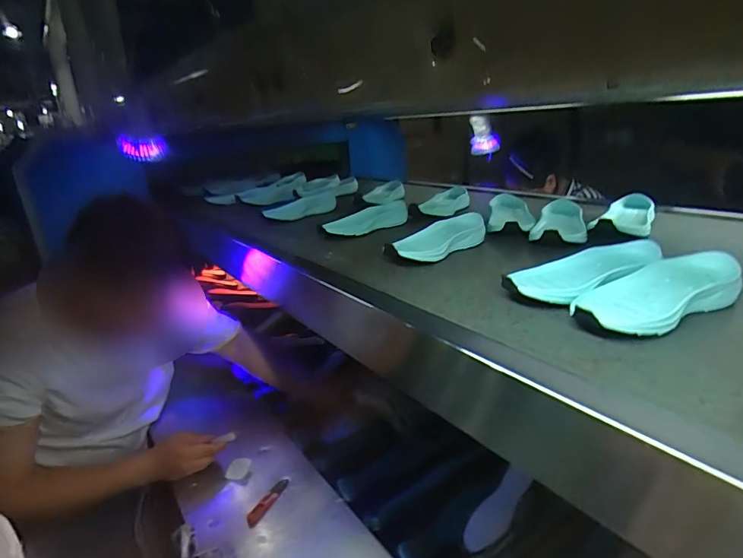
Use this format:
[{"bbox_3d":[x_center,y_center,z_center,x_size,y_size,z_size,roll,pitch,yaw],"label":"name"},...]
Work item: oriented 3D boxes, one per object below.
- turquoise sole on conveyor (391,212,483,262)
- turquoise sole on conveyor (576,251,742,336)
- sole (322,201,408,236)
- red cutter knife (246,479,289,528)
[{"bbox_3d":[0.112,-0.071,0.764,0.212,0.039,0.090,-20,26,-39],"label":"turquoise sole on conveyor"},{"bbox_3d":[0.314,0.015,0.493,0.216,0.045,0.084,-12,21,-23],"label":"turquoise sole on conveyor"},{"bbox_3d":[-0.015,-0.128,0.950,0.204,0.039,0.081,-17,24,-34],"label":"sole"},{"bbox_3d":[-0.184,0.395,0.791,0.029,0.010,0.103,7,22,27],"label":"red cutter knife"}]

